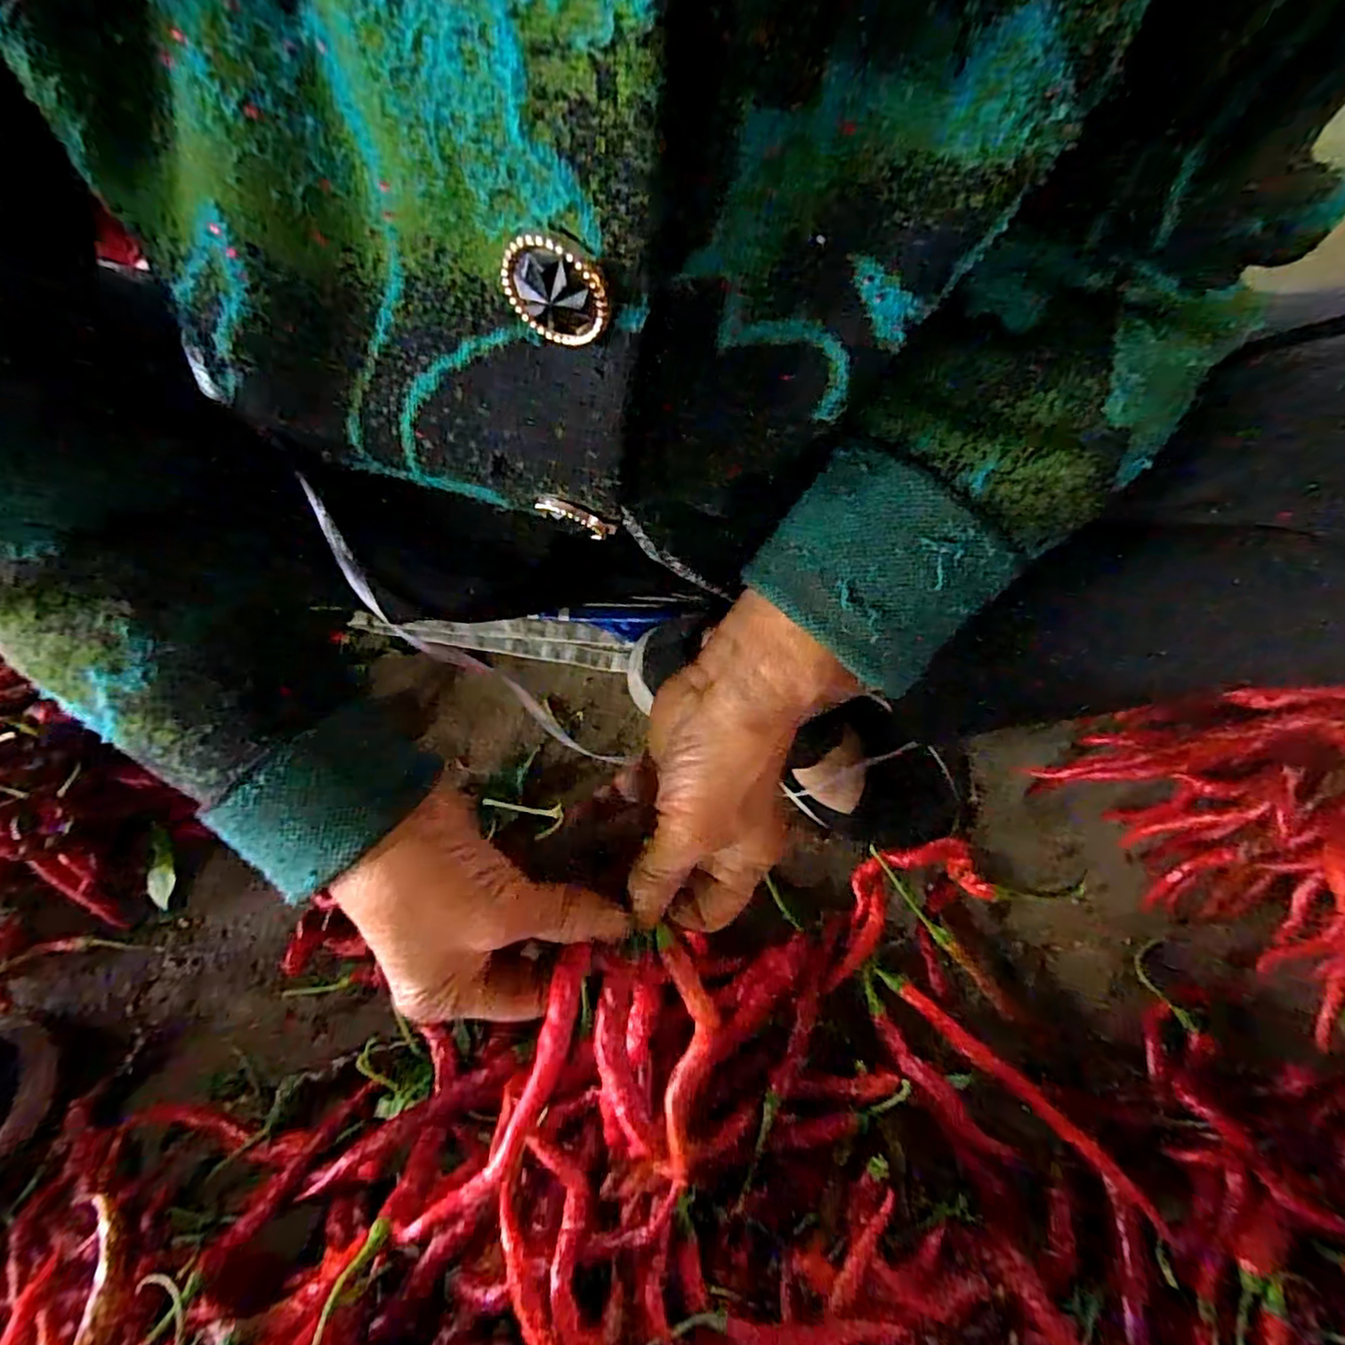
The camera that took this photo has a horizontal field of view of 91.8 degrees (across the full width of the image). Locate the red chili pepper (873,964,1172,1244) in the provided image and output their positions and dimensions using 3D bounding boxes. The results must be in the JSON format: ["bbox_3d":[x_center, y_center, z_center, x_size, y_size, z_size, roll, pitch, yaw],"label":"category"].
[{"bbox_3d":[0.194,0.233,0.372,0.177,0.029,0.015,41,76,12],"label":"red chili pepper"}]

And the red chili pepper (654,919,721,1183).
[{"bbox_3d":[0.005,0.164,0.280,0.025,0.009,0.099,2,90,0],"label":"red chili pepper"}]

